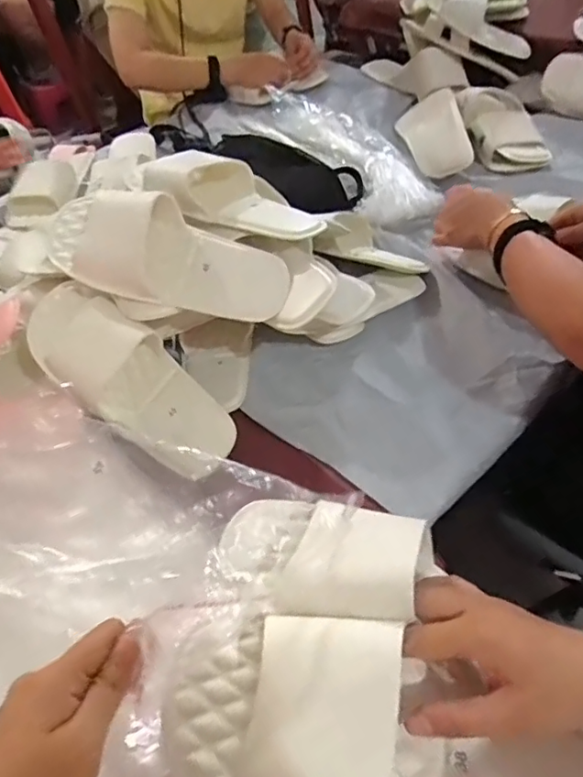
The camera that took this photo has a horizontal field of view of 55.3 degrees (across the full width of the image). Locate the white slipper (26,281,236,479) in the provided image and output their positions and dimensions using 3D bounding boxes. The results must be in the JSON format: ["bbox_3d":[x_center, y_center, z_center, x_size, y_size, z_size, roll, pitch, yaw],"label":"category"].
[{"bbox_3d":[-0.178,-0.012,0.607,0.271,0.062,0.101,41,59,1],"label":"white slipper"}]

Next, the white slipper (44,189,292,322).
[{"bbox_3d":[-0.137,-0.145,0.628,0.272,0.075,0.113,17,86,-4],"label":"white slipper"}]

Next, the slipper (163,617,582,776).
[{"bbox_3d":[0.058,0.204,0.312,0.262,0.052,0.108,18,51,3],"label":"slipper"}]

